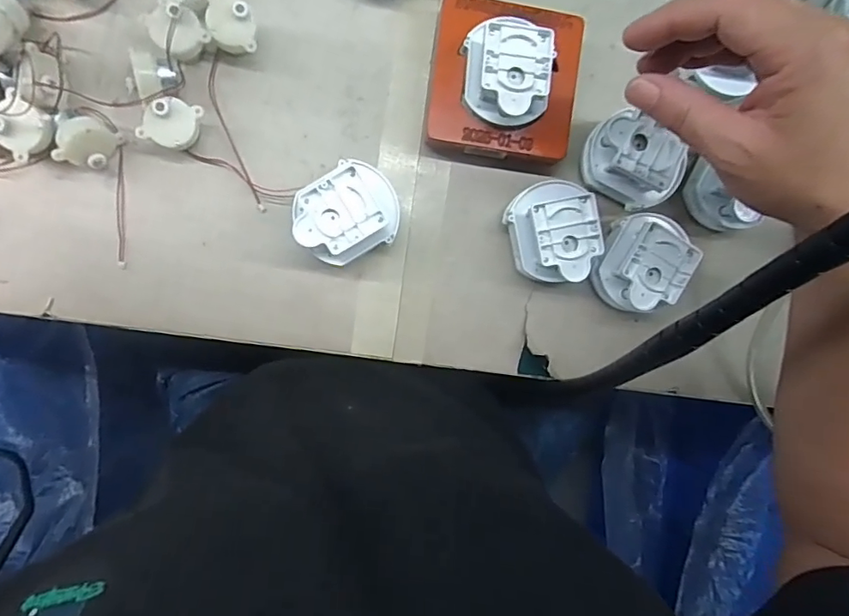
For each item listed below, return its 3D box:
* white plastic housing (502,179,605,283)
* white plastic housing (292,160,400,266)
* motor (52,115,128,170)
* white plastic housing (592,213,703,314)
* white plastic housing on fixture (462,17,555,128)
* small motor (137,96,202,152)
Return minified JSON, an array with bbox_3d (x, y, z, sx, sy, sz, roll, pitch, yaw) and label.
[{"bbox_3d":[0.090,-0.053,0.368,0.053,0.045,0.069,-20,95,-4],"label":"white plastic housing"},{"bbox_3d":[-0.052,-0.063,0.356,0.068,0.049,0.057,-40,96,-2],"label":"white plastic housing"},{"bbox_3d":[-0.222,-0.108,0.344,0.032,0.034,0.014,-50,59,13],"label":"motor"},{"bbox_3d":[0.156,-0.033,0.372,0.057,0.043,0.072,28,90,-7],"label":"white plastic housing"},{"bbox_3d":[0.055,-0.154,0.344,0.053,0.032,0.059,-2,92,-6],"label":"white plastic housing on fixture"},{"bbox_3d":[-0.168,-0.122,0.349,0.036,0.028,0.031,17,91,-6],"label":"small motor"}]

